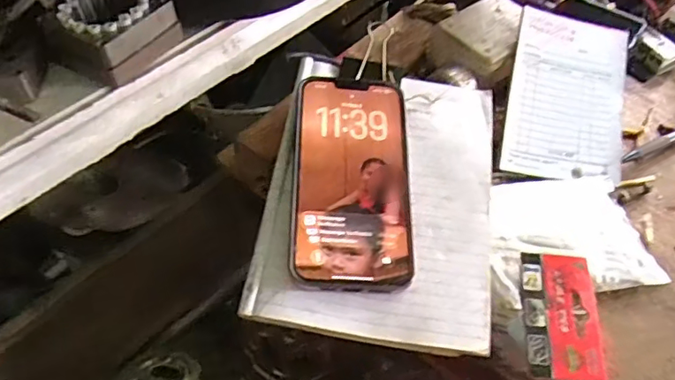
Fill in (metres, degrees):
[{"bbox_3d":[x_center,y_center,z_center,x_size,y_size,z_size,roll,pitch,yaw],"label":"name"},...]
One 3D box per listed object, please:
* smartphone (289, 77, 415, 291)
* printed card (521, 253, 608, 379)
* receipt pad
[{"bbox_3d":[0.009,-0.014,0.378,0.079,0.006,0.167,2,61,-5],"label":"smartphone"},{"bbox_3d":[0.141,0.079,0.347,0.044,0.012,0.079,5,54,0],"label":"printed card"},{"bbox_3d":[0.200,-0.081,0.474,0.099,0.013,0.142,11,82,-3],"label":"receipt pad"}]

